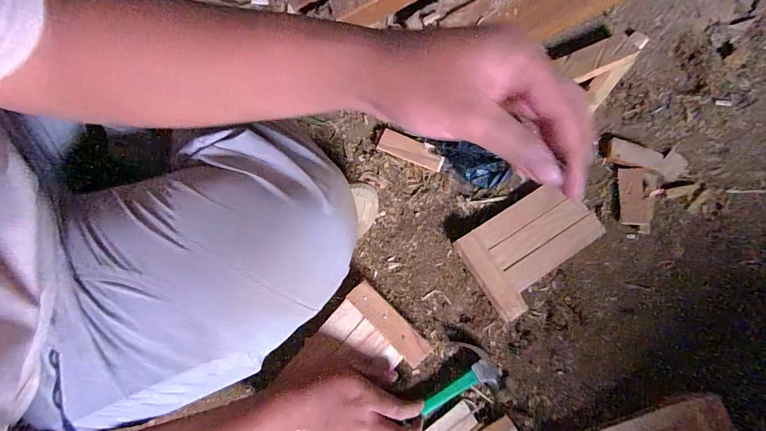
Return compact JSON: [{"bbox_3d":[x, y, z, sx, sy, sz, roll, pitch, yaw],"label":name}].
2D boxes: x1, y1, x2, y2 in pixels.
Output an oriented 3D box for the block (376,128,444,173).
[{"bbox_3d":[0.047,-0.106,0.589,0.109,0.008,0.038,22,80,3],"label":"block"}]

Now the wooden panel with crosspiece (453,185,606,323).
[{"bbox_3d":[0.234,0.039,0.549,0.220,0.030,0.132,-32,81,-7],"label":"wooden panel with crosspiece"}]

